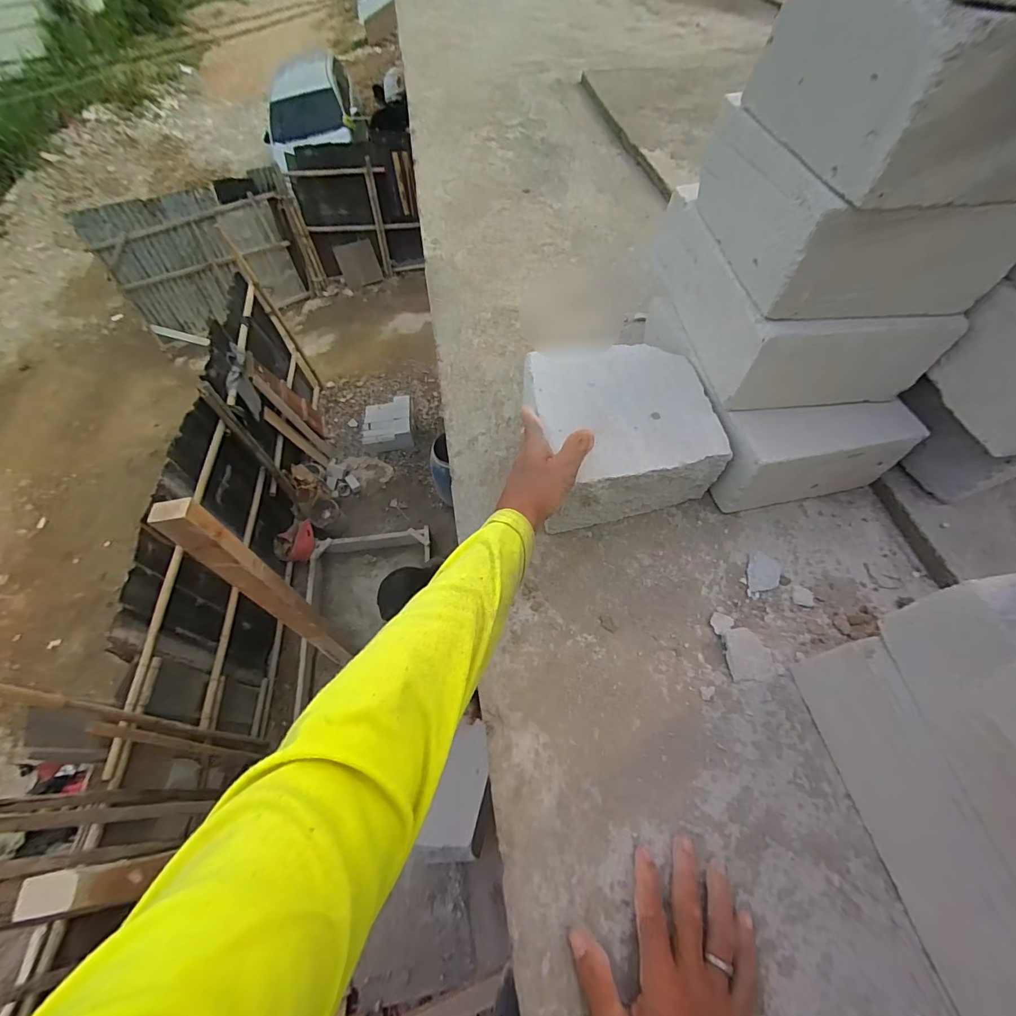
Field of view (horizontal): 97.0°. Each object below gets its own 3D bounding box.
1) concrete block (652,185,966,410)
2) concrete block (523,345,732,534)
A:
[{"bbox_3d":[0.318,-0.259,0.531,0.205,0.102,0.299,-7,58,-4],"label":"concrete block"},{"bbox_3d":[0.126,-0.090,0.545,0.200,0.097,0.186,-11,58,-6],"label":"concrete block"}]

